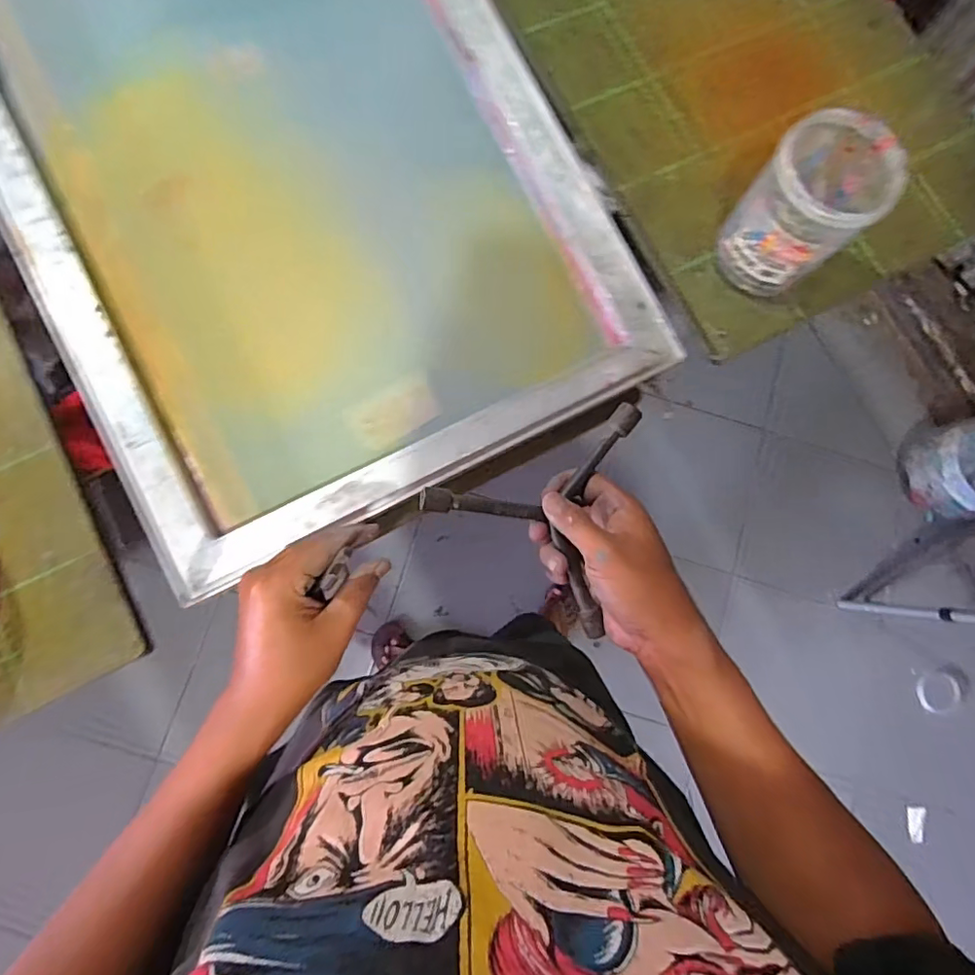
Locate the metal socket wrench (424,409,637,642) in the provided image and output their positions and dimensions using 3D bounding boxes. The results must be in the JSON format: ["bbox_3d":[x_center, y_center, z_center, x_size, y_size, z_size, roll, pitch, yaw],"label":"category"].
[{"bbox_3d":[0.025,0.009,0.376,0.132,0.032,0.157,11,82,-3],"label":"metal socket wrench"}]

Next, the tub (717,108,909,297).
[{"bbox_3d":[0.274,-0.241,0.502,0.096,0.128,0.090,1,79,-4],"label":"tub"}]

